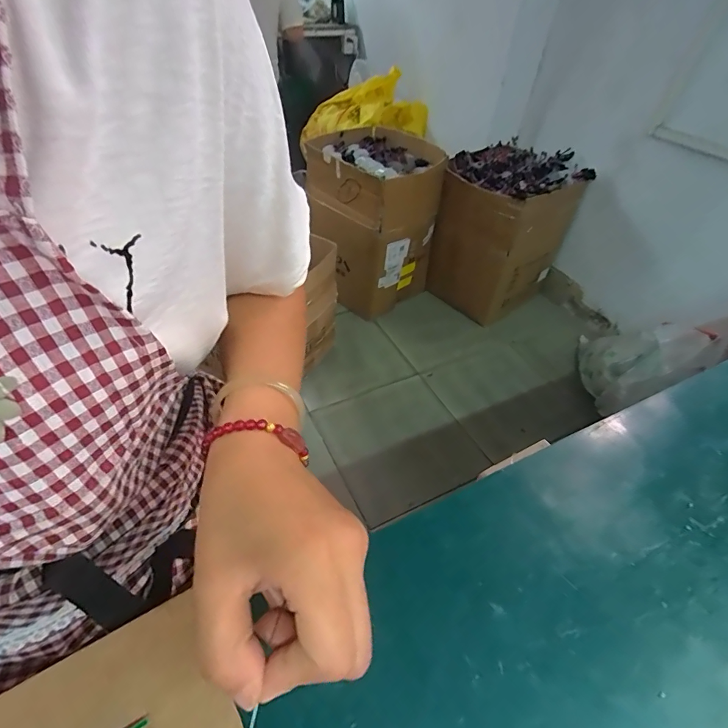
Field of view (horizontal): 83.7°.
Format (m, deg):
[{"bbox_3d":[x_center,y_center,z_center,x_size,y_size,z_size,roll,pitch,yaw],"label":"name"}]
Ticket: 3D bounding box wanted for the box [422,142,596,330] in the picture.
[{"bbox_3d":[0.520,-0.487,1.590,0.408,0.531,0.430,33,51,26],"label":"box"}]

